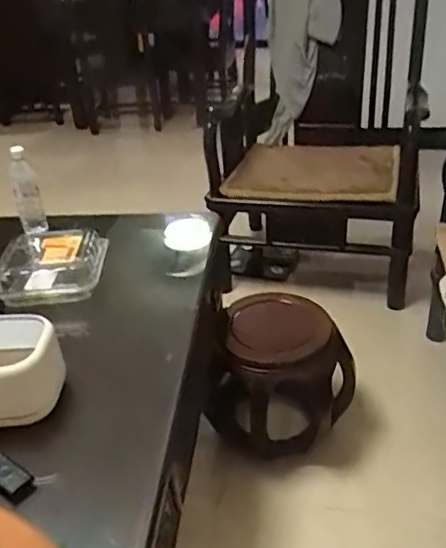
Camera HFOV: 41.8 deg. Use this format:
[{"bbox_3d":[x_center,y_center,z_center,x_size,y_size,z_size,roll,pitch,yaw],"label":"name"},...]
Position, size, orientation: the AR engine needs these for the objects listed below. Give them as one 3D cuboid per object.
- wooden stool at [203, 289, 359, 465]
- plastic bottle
[{"bbox_3d":[0.162,0.252,1.543,0.366,0.342,0.341,4,31,21],"label":"wooden stool"},{"bbox_3d":[-0.504,-0.210,1.489,0.063,0.216,0.064,-16,30,-14],"label":"plastic bottle"}]

